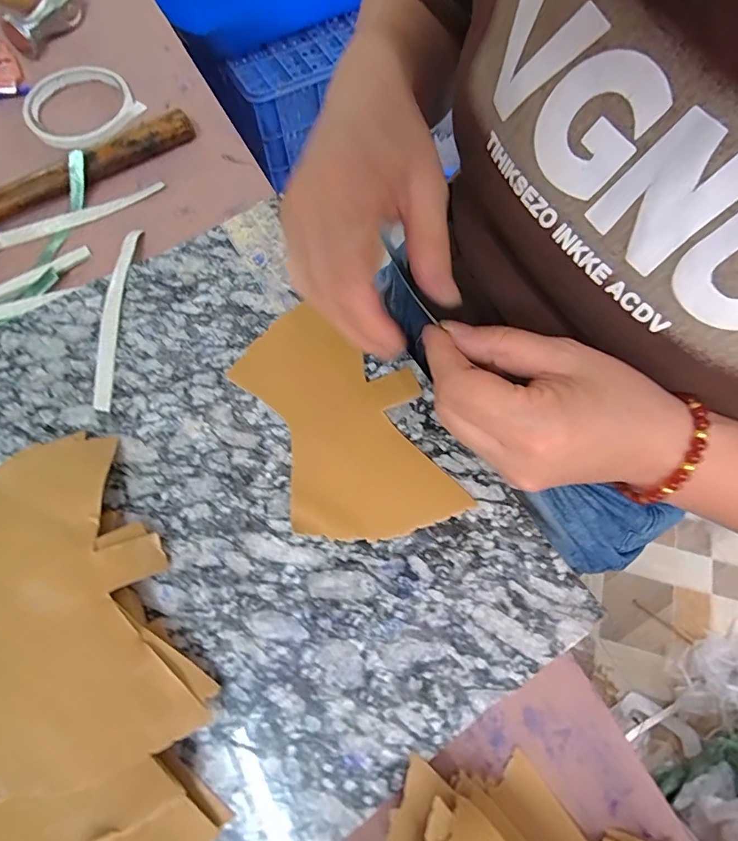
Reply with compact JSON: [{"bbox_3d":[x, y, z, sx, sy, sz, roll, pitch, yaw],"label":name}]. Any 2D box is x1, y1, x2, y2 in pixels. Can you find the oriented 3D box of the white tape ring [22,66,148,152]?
[{"bbox_3d":[-0.250,-0.267,0.376,0.103,0.017,0.098,-1,62,2],"label":"white tape ring"}]

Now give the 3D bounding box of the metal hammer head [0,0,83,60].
[{"bbox_3d":[-0.299,-0.407,0.430,0.034,0.031,0.142,8,63,6],"label":"metal hammer head"}]

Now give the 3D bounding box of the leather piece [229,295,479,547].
[{"bbox_3d":[-0.017,-0.002,0.271,0.094,0.004,0.158,-25,72,-10],"label":"leather piece"}]

